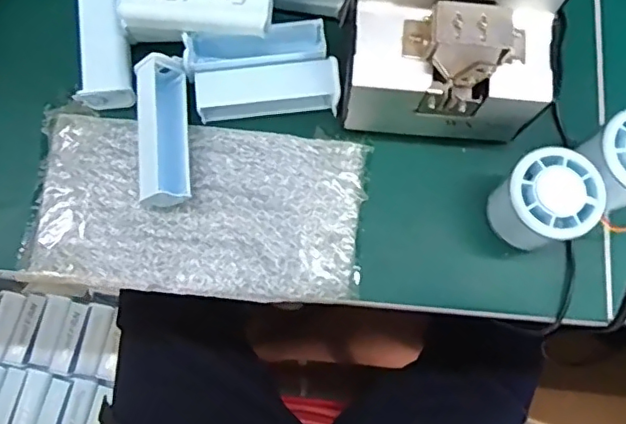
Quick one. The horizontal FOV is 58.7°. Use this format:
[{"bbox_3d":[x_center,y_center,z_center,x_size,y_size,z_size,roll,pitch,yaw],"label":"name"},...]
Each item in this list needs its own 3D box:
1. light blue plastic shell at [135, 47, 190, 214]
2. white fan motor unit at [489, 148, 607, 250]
[{"bbox_3d":[-0.104,-0.056,0.387,0.033,0.032,0.097,-3,77,-1],"label":"light blue plastic shell"},{"bbox_3d":[0.151,-0.006,0.369,0.057,0.059,0.056,0,77,-1],"label":"white fan motor unit"}]

